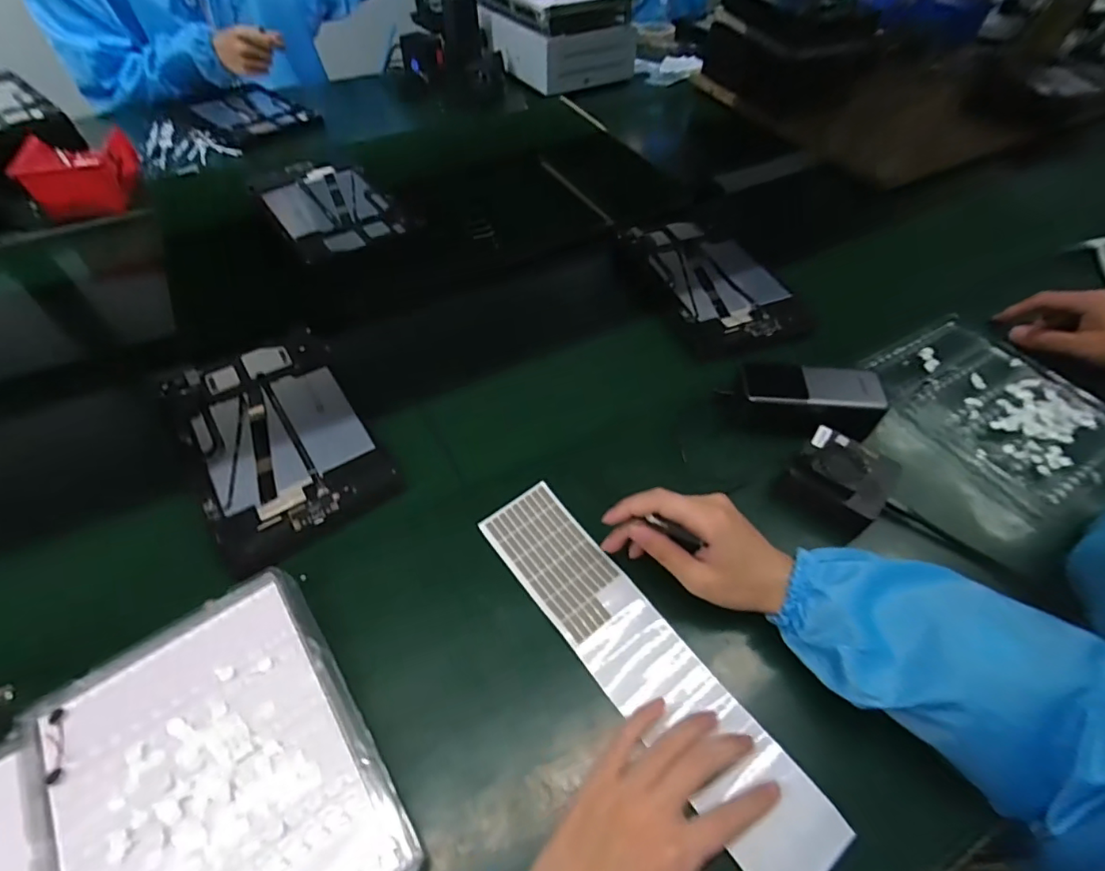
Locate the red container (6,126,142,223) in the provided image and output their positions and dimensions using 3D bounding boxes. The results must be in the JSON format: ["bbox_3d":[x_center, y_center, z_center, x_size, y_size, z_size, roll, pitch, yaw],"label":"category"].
[{"bbox_3d":[-0.659,-0.371,0.755,0.110,0.067,0.125,-13,53,-12],"label":"red container"}]

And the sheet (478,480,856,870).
[{"bbox_3d":[0.063,0.162,0.396,0.070,0.007,0.318,-31,58,-22],"label":"sheet"}]

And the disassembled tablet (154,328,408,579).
[{"bbox_3d":[-0.251,-0.005,0.494,0.153,0.013,0.247,-29,58,-22],"label":"disassembled tablet"}]

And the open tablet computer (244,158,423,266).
[{"bbox_3d":[-0.290,-0.305,0.703,0.148,0.014,0.234,-30,58,-23],"label":"open tablet computer"}]

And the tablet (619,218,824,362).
[{"bbox_3d":[0.198,-0.186,0.645,0.155,0.014,0.256,-13,53,-10],"label":"tablet"}]

